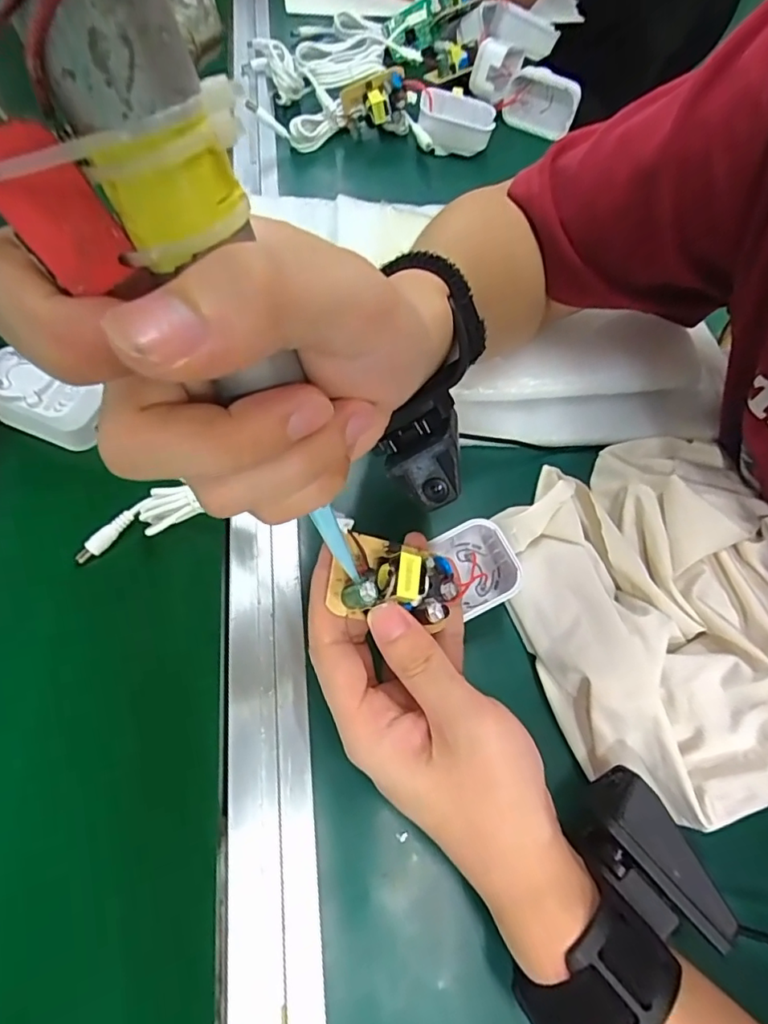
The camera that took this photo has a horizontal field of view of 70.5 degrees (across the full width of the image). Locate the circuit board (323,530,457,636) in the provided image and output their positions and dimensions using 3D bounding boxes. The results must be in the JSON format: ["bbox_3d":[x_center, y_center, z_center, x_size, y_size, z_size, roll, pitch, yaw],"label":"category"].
[{"bbox_3d":[0.004,0.027,0.242,0.054,0.020,0.037,4,63,-1],"label":"circuit board"}]

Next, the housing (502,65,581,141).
[{"bbox_3d":[0.159,-0.410,0.547,0.069,0.050,0.024,24,64,8],"label":"housing"}]

